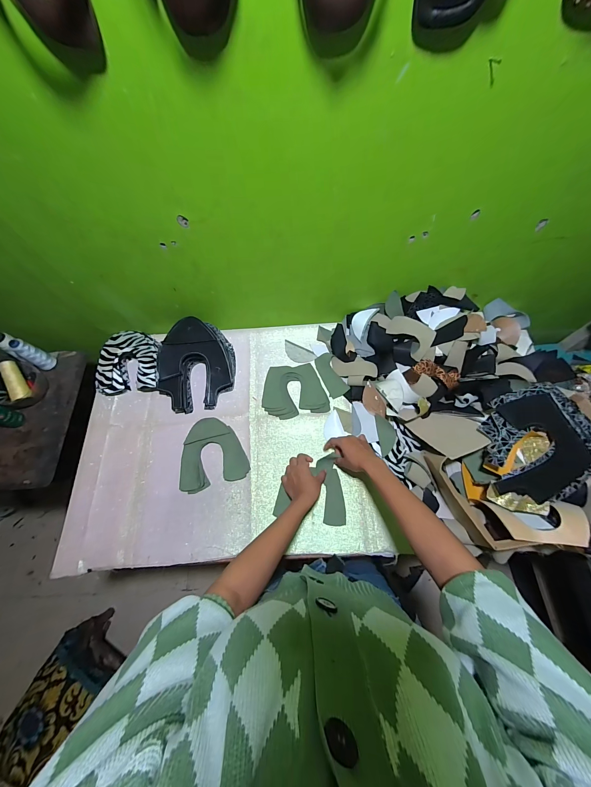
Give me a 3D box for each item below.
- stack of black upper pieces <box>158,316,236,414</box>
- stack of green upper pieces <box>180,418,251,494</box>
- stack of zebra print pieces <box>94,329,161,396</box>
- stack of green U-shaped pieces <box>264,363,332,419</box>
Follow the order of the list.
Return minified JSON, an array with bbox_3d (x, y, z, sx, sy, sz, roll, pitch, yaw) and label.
[{"bbox_3d":[-0.267,-0.082,0.737,0.194,0.097,0.242,-1,67,2],"label":"stack of black upper pieces"},{"bbox_3d":[-0.207,0.144,0.682,0.159,0.021,0.160,-16,67,-5],"label":"stack of green upper pieces"},{"bbox_3d":[-0.449,-0.081,0.757,0.169,0.076,0.163,-4,67,0],"label":"stack of zebra print pieces"},{"bbox_3d":[-0.002,-0.009,0.732,0.166,0.018,0.138,-6,67,0],"label":"stack of green U-shaped pieces"}]

